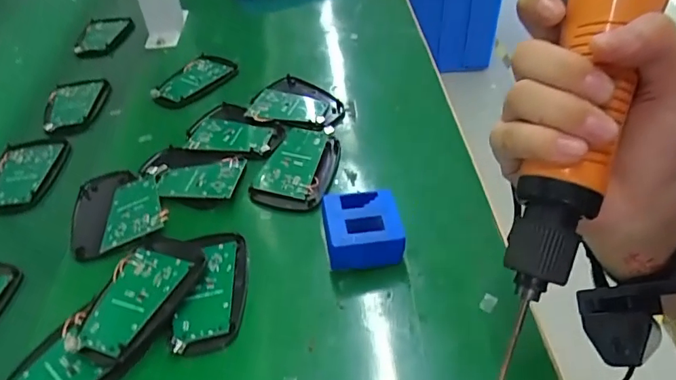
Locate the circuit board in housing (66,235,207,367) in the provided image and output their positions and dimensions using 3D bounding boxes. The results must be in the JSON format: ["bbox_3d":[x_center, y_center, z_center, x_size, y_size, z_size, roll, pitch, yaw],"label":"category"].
[{"bbox_3d":[-0.138,0.074,0.345,0.059,0.013,0.097,14,47,18],"label":"circuit board in housing"}]

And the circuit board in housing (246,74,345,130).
[{"bbox_3d":[-0.042,-0.087,0.498,0.096,0.013,0.072,17,48,20],"label":"circuit board in housing"}]

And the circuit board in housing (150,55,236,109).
[{"bbox_3d":[-0.165,-0.122,0.552,0.056,0.016,0.089,29,53,29],"label":"circuit board in housing"}]

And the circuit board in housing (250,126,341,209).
[{"bbox_3d":[-0.036,-0.025,0.430,0.063,0.012,0.096,10,46,14],"label":"circuit board in housing"}]

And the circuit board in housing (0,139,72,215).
[{"bbox_3d":[-0.300,-0.018,0.472,0.061,0.014,0.102,-2,44,2],"label":"circuit board in housing"}]

